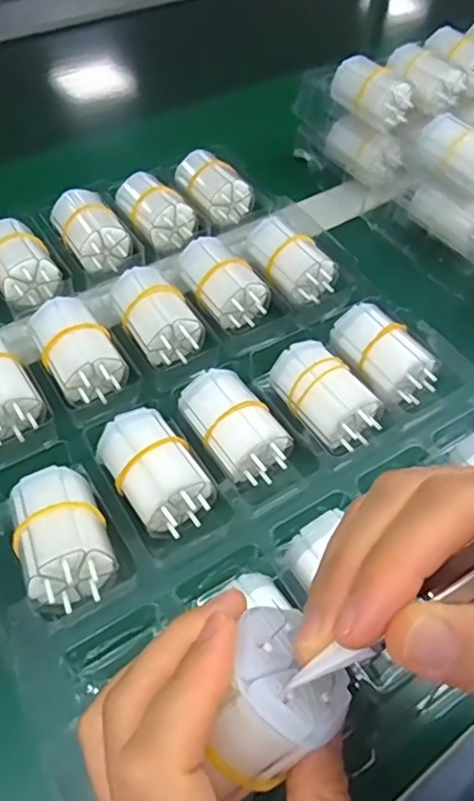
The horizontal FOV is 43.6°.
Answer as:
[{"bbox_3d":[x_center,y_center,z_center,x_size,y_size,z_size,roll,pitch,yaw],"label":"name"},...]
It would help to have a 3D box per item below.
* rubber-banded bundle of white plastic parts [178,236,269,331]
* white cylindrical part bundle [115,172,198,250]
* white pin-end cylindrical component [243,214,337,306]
[{"bbox_3d":[-0.009,-0.077,0.380,0.040,0.028,0.061,-23,58,-18],"label":"rubber-banded bundle of white plastic parts"},{"bbox_3d":[-0.059,-0.138,0.425,0.036,0.027,0.059,-31,61,-23],"label":"white cylindrical part bundle"},{"bbox_3d":[0.036,-0.094,0.398,0.040,0.033,0.062,-21,57,-17],"label":"white pin-end cylindrical component"}]

